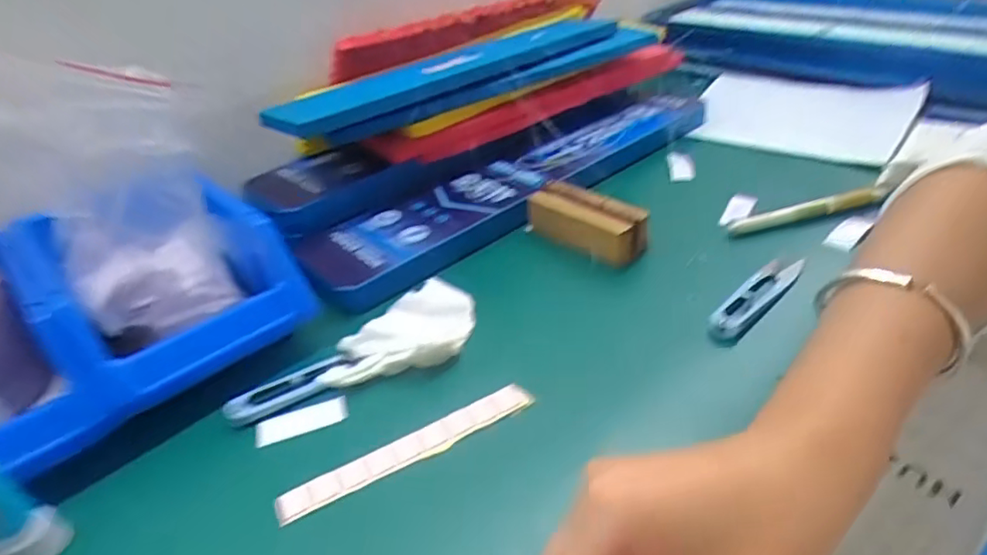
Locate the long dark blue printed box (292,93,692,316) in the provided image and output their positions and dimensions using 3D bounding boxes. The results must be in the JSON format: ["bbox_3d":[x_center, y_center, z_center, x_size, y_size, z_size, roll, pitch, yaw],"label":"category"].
[{"bbox_3d":[0.038,-0.096,0.512,0.421,0.014,0.085,-28,42,-25],"label":"long dark blue printed box"}]

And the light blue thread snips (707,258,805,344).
[{"bbox_3d":[0.171,0.013,0.381,0.022,0.011,0.100,28,49,37],"label":"light blue thread snips"}]

